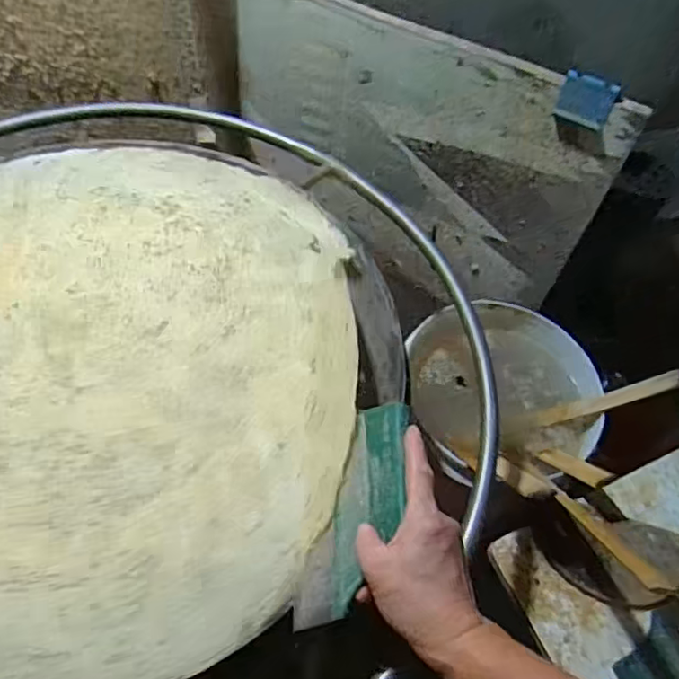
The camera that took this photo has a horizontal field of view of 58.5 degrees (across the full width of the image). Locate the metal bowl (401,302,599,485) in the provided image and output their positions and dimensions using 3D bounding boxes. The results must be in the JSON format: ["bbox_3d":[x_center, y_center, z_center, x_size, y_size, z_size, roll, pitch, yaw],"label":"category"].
[{"bbox_3d":[0.240,0.069,0.889,0.270,0.084,0.254,-10,59,-10],"label":"metal bowl"}]

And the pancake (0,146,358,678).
[{"bbox_3d":[-0.275,0.012,0.598,0.558,0.037,0.591,2,56,-2],"label":"pancake"}]

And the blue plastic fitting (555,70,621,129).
[{"bbox_3d":[0.321,-0.311,0.787,0.066,0.055,0.019,30,60,14],"label":"blue plastic fitting"}]

